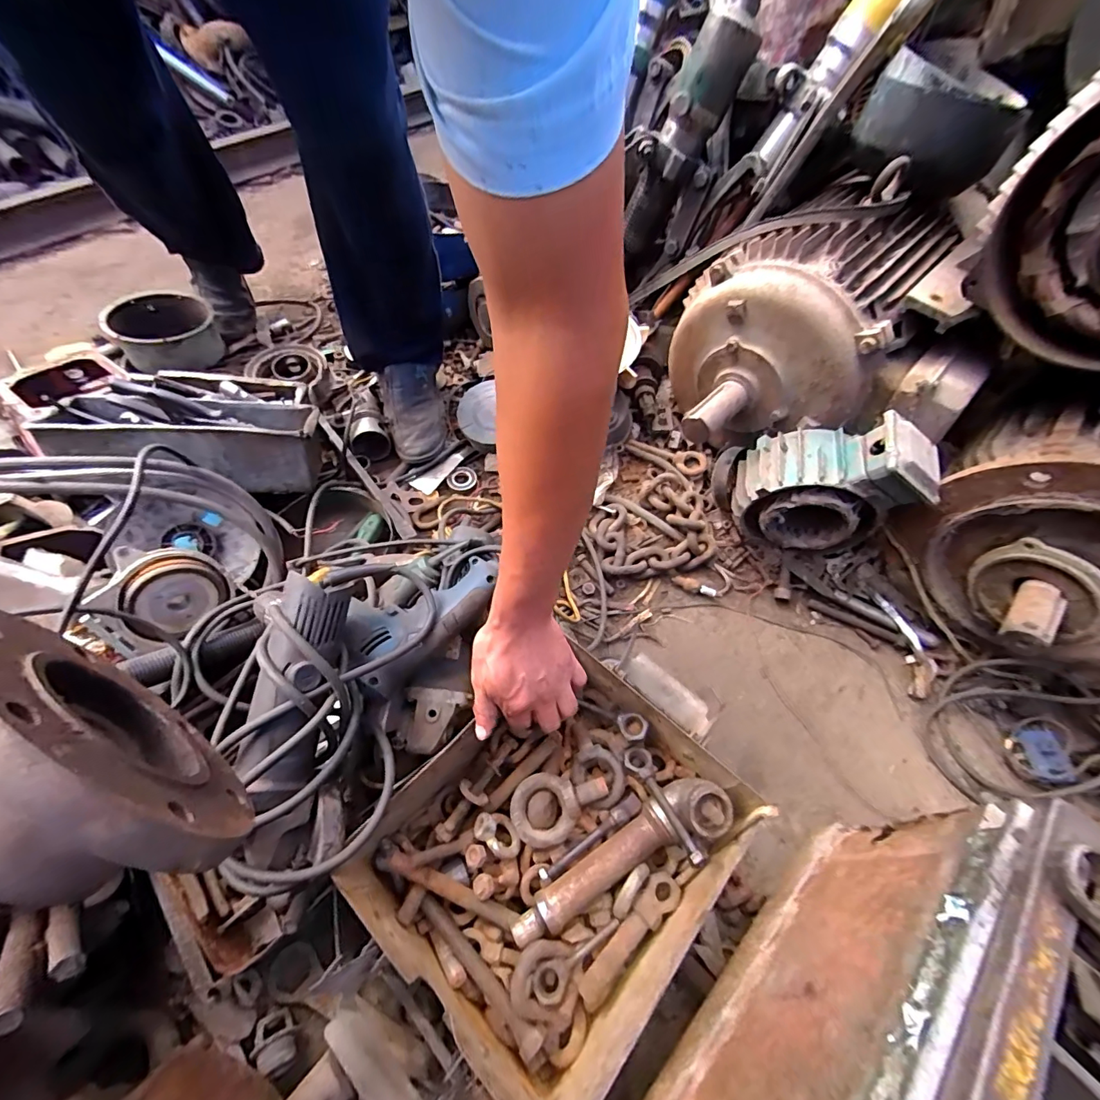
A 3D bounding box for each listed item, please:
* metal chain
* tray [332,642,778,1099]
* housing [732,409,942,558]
[{"bbox_3d":[0.168,-0.040,0.760,0.195,0.041,0.155,-10,61,-8],"label":"metal chain"},{"bbox_3d":[0.004,0.283,0.456,0.258,0.100,0.309,40,66,18],"label":"tray"},{"bbox_3d":[0.390,-0.095,0.686,0.201,0.233,0.119,13,61,4],"label":"housing"}]

